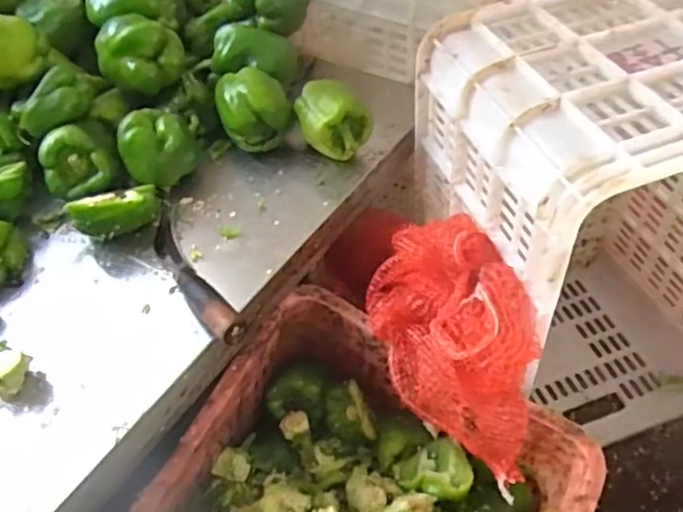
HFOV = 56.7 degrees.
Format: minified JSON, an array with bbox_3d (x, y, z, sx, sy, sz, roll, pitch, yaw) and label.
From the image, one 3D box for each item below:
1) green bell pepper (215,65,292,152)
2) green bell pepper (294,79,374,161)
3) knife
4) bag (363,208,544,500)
[{"bbox_3d":[-0.098,-0.160,0.709,0.079,0.084,0.057,-12,48,-7],"label":"green bell pepper"},{"bbox_3d":[-0.007,-0.144,0.691,0.075,0.076,0.068,-9,48,-4],"label":"green bell pepper"},{"bbox_3d":[-0.140,0.013,0.582,0.031,0.022,0.193,-26,52,-19],"label":"knife"},{"bbox_3d":[0.103,0.083,0.601,0.133,0.141,0.204,-9,48,-4],"label":"bag"}]

